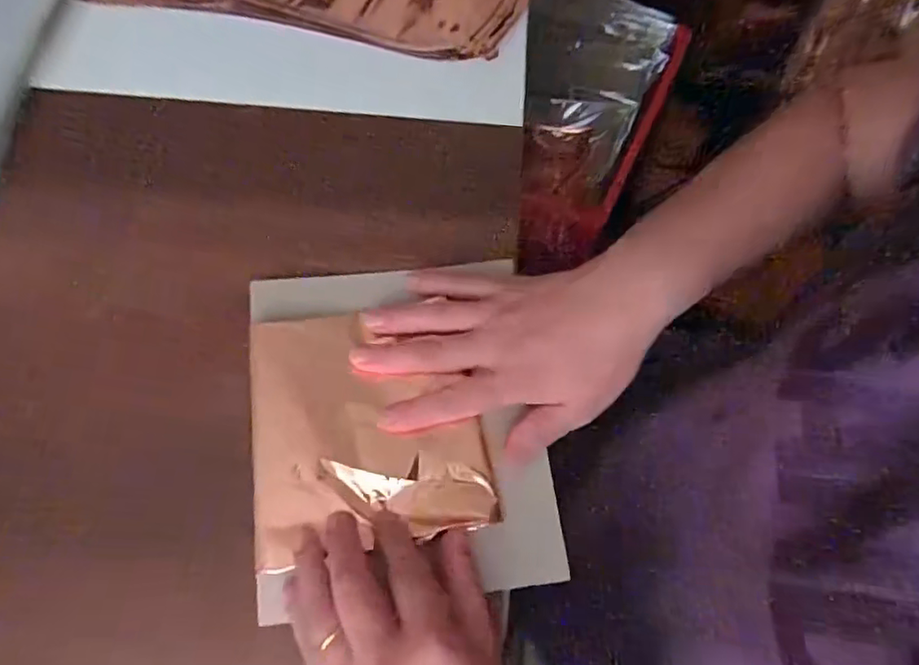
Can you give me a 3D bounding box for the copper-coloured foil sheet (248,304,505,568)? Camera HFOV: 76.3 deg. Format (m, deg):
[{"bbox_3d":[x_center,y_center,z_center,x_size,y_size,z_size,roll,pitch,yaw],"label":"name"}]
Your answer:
[{"bbox_3d":[-0.053,0.052,0.336,0.129,0.017,0.131,-9,71,-6],"label":"copper-coloured foil sheet"}]

